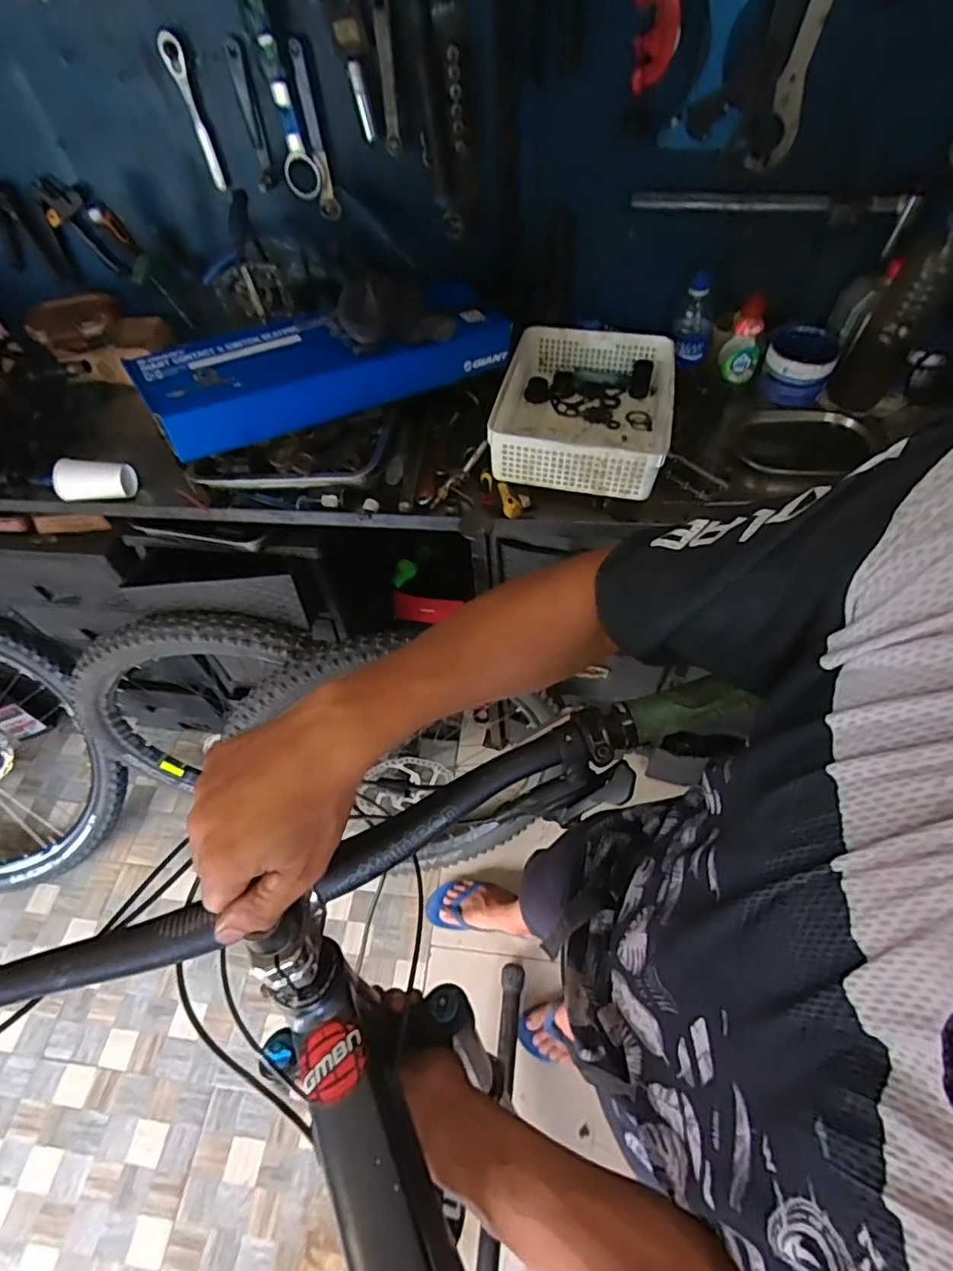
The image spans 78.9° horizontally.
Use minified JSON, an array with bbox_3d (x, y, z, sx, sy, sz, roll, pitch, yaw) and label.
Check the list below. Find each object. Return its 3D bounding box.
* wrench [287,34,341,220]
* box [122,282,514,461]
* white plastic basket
[{"bbox_3d":[-0.231,-0.720,0.835,0.032,0.197,0.014,12,58,12],"label":"wrench"},{"bbox_3d":[-0.204,-0.412,0.846,0.528,0.091,0.180,-27,58,-14],"label":"box"},{"bbox_3d":[0.170,-0.360,0.915,0.263,0.105,0.338,11,57,11],"label":"white plastic basket"}]

